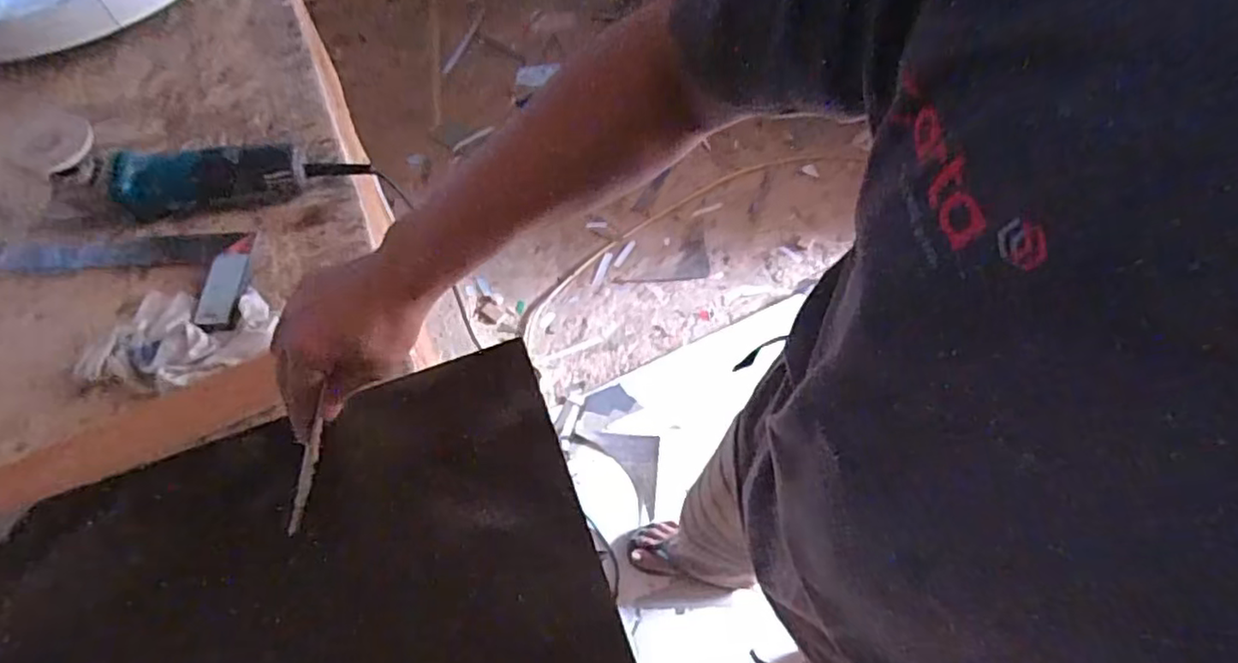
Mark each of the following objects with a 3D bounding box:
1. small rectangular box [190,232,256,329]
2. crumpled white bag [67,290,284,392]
[{"bbox_3d":[-0.411,-0.053,0.702,0.038,0.011,0.111,6,69,8],"label":"small rectangular box"},{"bbox_3d":[-0.438,0.004,0.663,0.175,0.023,0.108,-5,60,-1],"label":"crumpled white bag"}]

